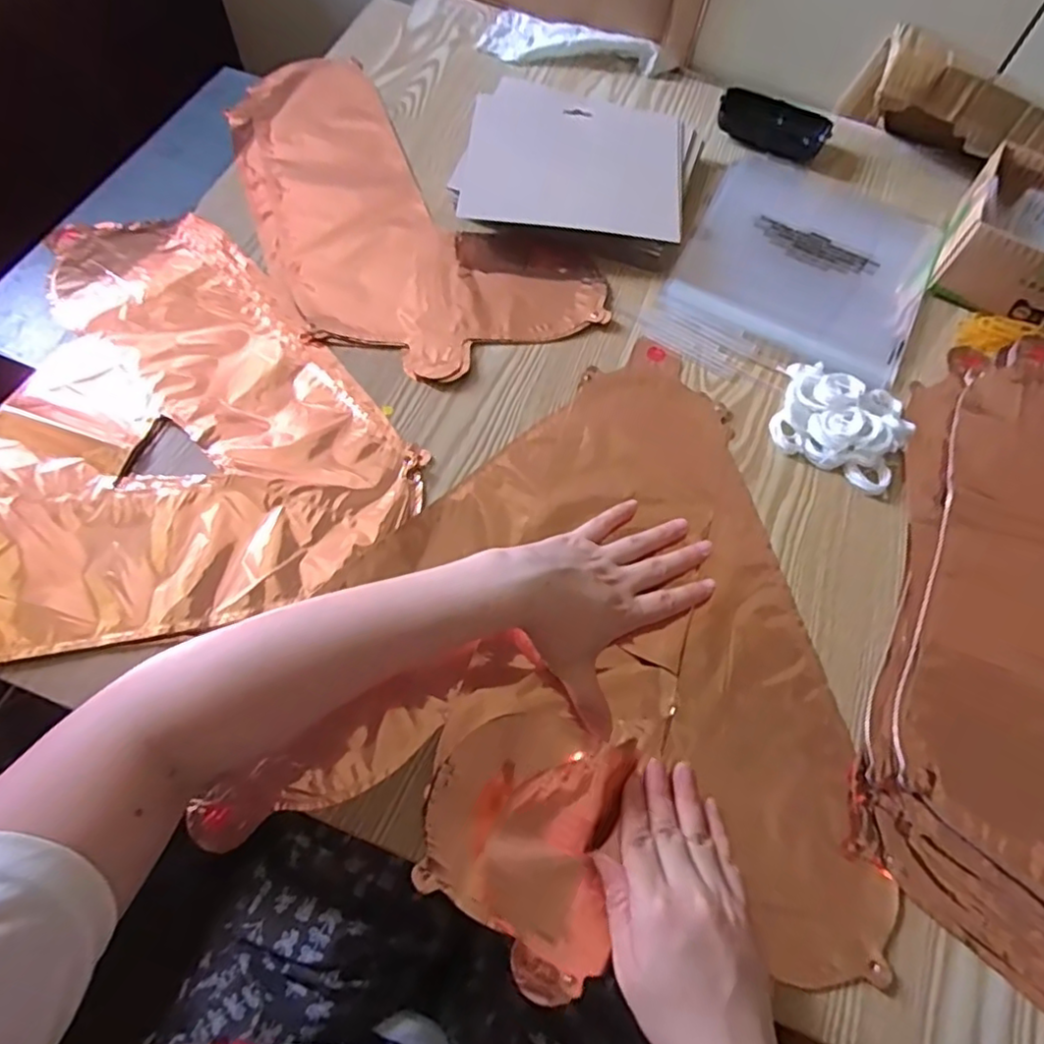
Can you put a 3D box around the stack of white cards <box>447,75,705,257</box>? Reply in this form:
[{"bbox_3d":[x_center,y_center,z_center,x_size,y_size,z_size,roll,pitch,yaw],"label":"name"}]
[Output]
[{"bbox_3d":[0.052,-0.329,0.601,0.204,0.023,0.180,11,64,2],"label":"stack of white cards"}]

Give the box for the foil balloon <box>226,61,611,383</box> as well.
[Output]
[{"bbox_3d":[-0.135,-0.277,0.581,0.214,0.010,0.414,-38,72,-19],"label":"foil balloon"}]

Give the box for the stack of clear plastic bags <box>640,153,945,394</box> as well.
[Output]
[{"bbox_3d":[0.253,-0.224,0.591,0.207,0.019,0.280,26,66,9],"label":"stack of clear plastic bags"}]

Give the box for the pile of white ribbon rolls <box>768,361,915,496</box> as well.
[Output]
[{"bbox_3d":[0.251,-0.080,0.510,0.100,0.020,0.090,31,67,11],"label":"pile of white ribbon rolls"}]

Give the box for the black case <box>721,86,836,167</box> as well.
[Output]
[{"bbox_3d":[0.250,-0.396,0.649,0.107,0.023,0.052,25,66,8],"label":"black case"}]

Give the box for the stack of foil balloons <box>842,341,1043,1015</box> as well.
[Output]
[{"bbox_3d":[0.354,0.069,0.443,0.200,0.022,0.457,21,65,7],"label":"stack of foil balloons"}]

